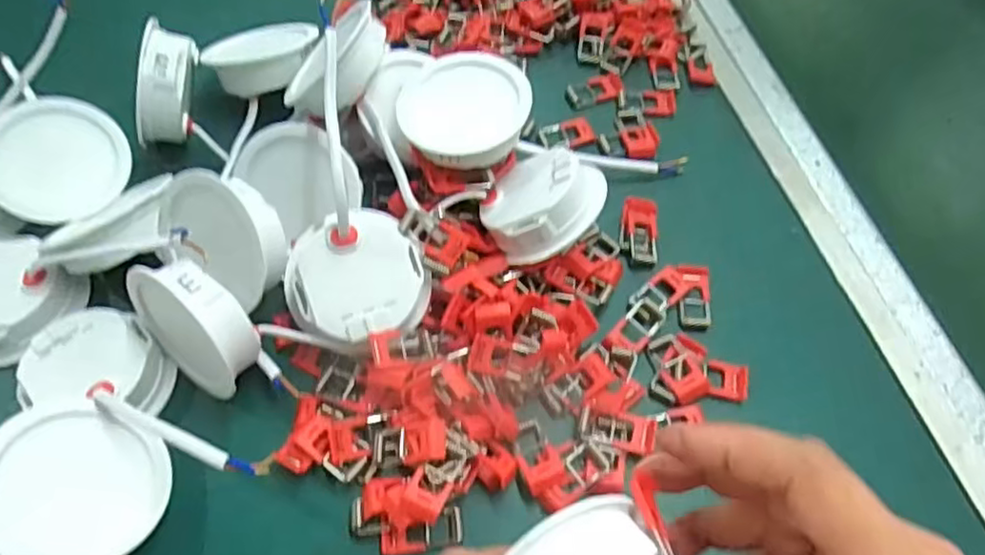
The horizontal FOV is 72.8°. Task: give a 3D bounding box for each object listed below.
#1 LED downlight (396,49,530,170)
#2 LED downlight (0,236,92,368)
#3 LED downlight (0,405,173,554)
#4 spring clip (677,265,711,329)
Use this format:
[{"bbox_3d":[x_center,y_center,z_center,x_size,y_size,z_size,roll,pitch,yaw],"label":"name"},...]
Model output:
[{"bbox_3d":[-0.014,-0.093,0.370,0.069,0.026,0.069,-3,60,6],"label":"LED downlight"},{"bbox_3d":[-0.258,0.009,0.348,0.060,0.026,0.063,32,65,16],"label":"LED downlight"},{"bbox_3d":[-0.180,0.092,0.286,0.069,0.024,0.069,22,49,-27],"label":"LED downlight"},{"bbox_3d":[0.112,0.011,0.368,0.018,0.007,0.036,2,61,0],"label":"spring clip"}]

